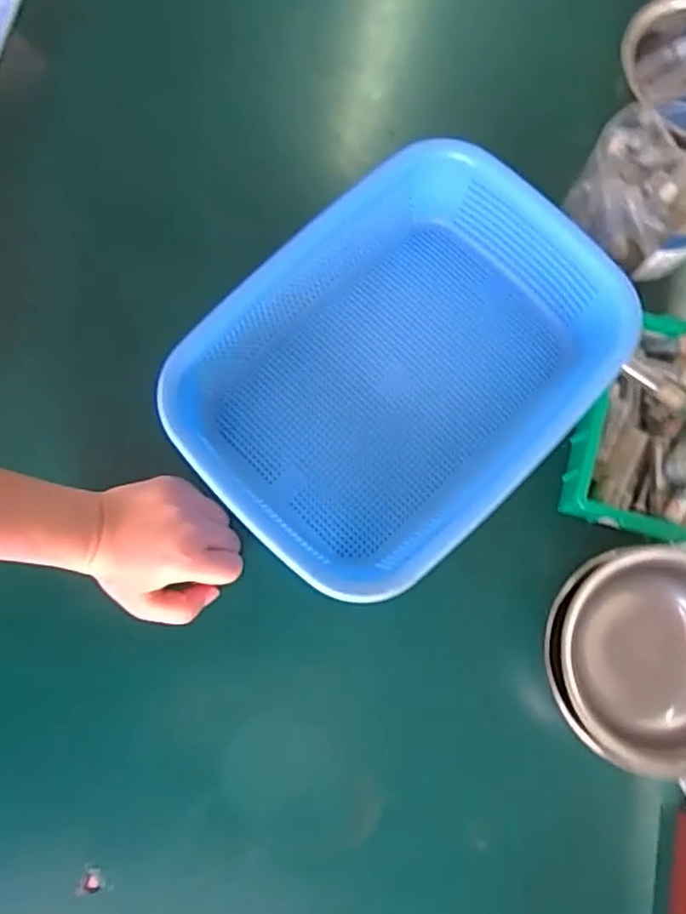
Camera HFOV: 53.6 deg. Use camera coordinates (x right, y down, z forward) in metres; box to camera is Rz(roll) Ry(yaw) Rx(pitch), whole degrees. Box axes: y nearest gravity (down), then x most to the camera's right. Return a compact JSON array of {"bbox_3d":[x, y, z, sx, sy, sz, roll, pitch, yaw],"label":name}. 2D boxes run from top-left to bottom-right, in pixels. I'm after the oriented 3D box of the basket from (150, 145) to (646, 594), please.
[{"bbox_3d":[0.040,-0.057,0.482,0.295,0.087,0.216,-43,82,-10],"label":"basket"}]

